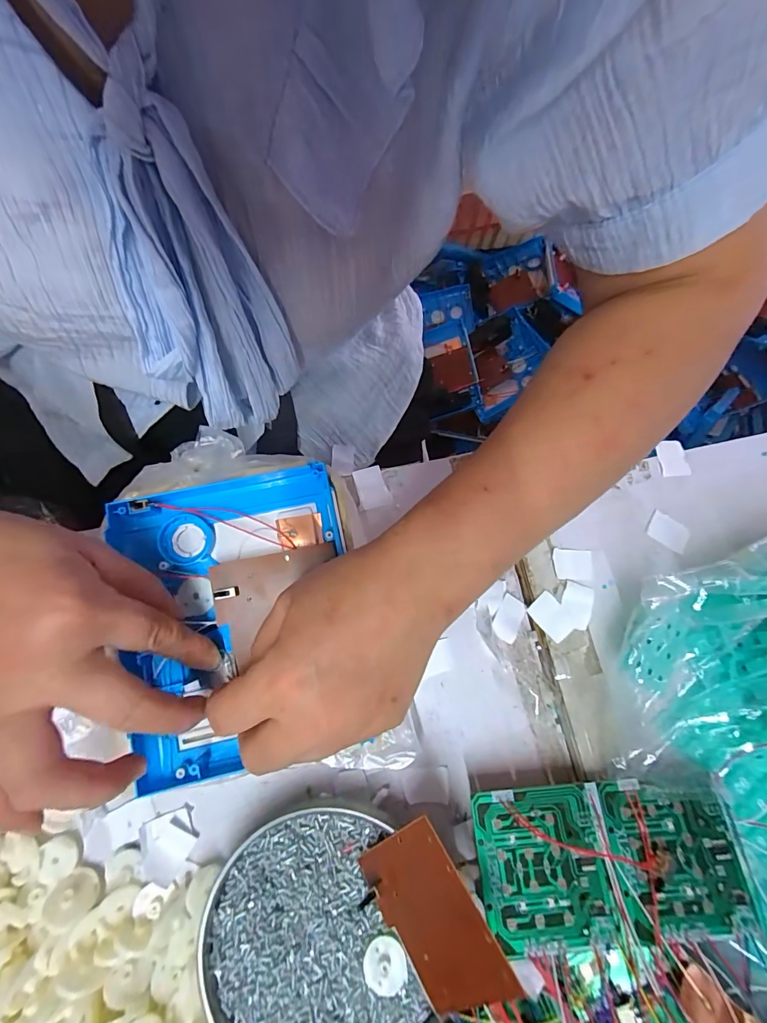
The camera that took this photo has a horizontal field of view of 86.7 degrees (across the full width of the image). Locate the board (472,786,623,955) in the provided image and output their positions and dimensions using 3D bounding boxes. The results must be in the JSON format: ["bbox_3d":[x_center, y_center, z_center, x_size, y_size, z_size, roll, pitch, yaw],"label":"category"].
[{"bbox_3d":[0.087,0.194,0.223,0.068,0.005,0.071,-4,77,-4],"label":"board"}]

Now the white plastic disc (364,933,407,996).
[{"bbox_3d":[0.001,0.250,0.223,0.023,0.006,0.023,1,77,-3],"label":"white plastic disc"}]

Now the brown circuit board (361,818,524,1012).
[{"bbox_3d":[0.022,0.203,0.204,0.004,0.071,0.071,-3,46,-45],"label":"brown circuit board"}]

